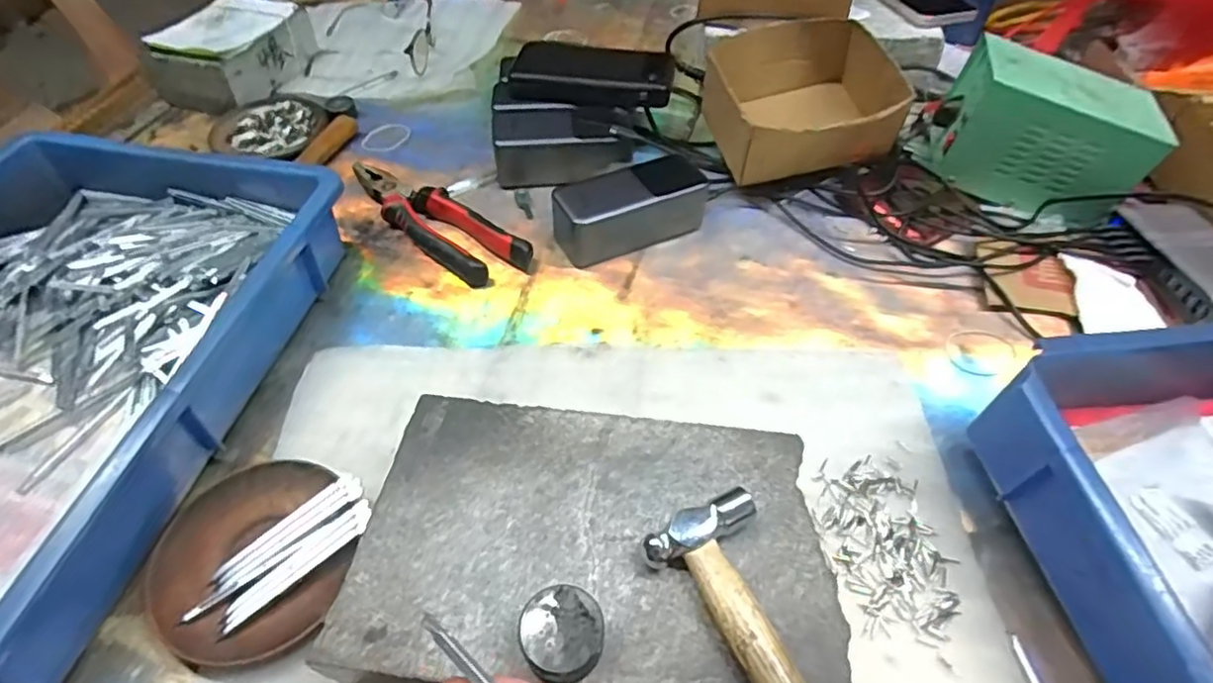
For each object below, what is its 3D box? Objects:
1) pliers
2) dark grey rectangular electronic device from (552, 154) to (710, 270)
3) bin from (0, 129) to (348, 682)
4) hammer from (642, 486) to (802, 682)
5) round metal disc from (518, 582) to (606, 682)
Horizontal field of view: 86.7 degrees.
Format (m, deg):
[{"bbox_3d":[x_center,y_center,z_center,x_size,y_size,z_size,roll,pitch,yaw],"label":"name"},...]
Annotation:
[{"bbox_3d":[-0.158,-0.111,0.572,0.212,0.026,0.053,34,57,23],"label":"pliers"},{"bbox_3d":[0.021,-0.114,0.557,0.127,0.054,0.057,-23,55,-19],"label":"dark grey rectangular electronic device"},{"bbox_3d":[-0.380,0.027,0.416,0.280,0.079,0.427,11,51,7],"label":"bin"},{"bbox_3d":[0.082,0.139,0.292,0.056,0.021,0.147,-26,56,-22],"label":"hammer"},{"bbox_3d":[-0.021,0.135,0.294,0.037,0.022,0.038,1,50,-1],"label":"round metal disc"}]

